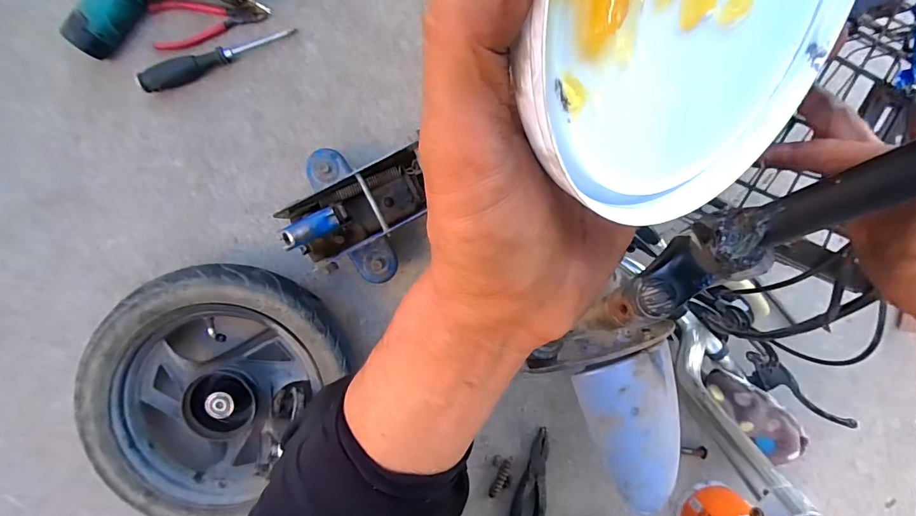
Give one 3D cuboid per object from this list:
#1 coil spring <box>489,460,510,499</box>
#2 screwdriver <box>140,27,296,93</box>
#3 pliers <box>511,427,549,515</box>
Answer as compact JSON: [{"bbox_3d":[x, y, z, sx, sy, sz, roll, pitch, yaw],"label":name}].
[{"bbox_3d":[0.066,0.340,0.630,0.016,0.012,0.058,29,92,-5],"label":"coil spring"},{"bbox_3d":[-0.324,-0.271,0.551,0.210,0.027,0.025,-24,95,0],"label":"screwdriver"},{"bbox_3d":[0.115,0.356,0.635,0.050,0.019,0.186,11,94,-3],"label":"pliers"}]

